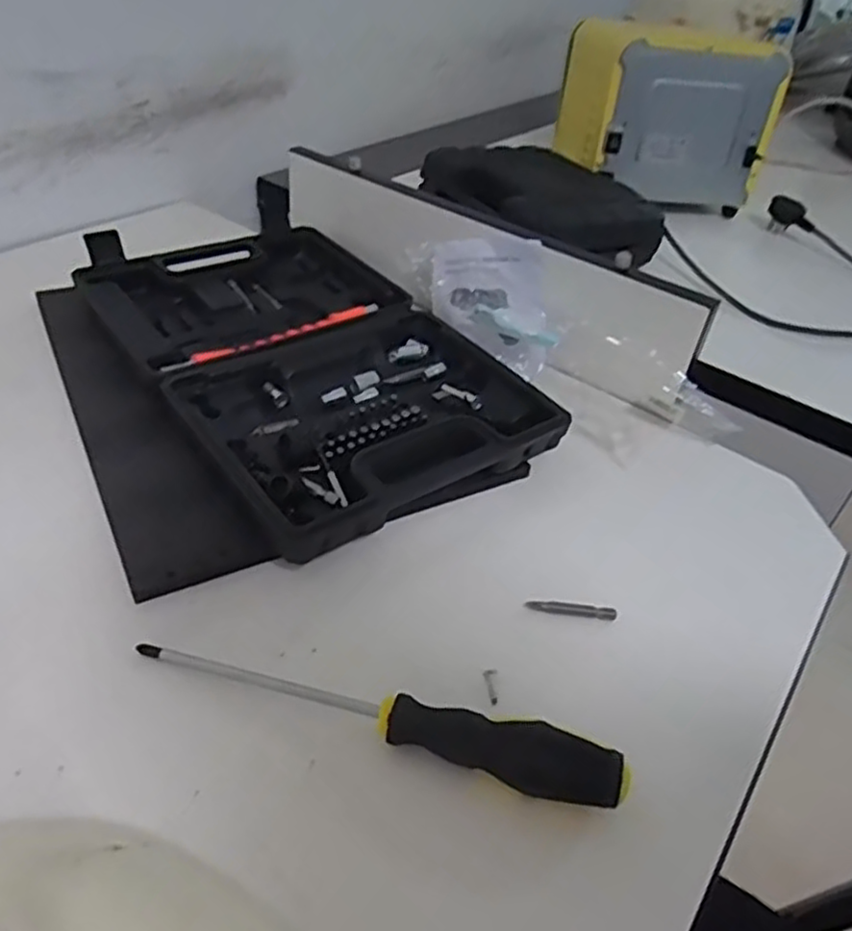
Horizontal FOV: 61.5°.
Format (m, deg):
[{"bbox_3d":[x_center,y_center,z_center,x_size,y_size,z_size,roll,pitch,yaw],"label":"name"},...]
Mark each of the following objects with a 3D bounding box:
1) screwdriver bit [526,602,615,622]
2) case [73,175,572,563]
[{"bbox_3d":[0.078,0.077,0.384,0.048,0.007,0.005,8,41,1],"label":"screwdriver bit"},{"bbox_3d":[-0.099,-0.103,0.514,0.210,0.034,0.379,-23,49,-30],"label":"case"}]

